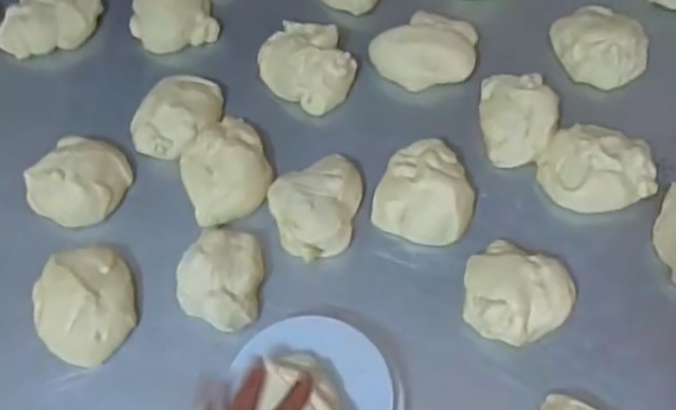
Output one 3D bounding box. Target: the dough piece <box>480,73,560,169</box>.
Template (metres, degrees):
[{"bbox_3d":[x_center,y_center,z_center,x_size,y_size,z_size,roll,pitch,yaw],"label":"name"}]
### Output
[{"bbox_3d":[0.183,-0.089,0.725,0.078,0.043,0.103,4,59,7],"label":"dough piece"}]

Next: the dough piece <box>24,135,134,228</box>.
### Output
[{"bbox_3d":[-0.261,-0.026,0.722,0.084,0.046,0.099,31,66,21],"label":"dough piece"}]

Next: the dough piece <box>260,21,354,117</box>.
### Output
[{"bbox_3d":[-0.032,-0.155,0.781,0.110,0.045,0.090,37,68,23],"label":"dough piece"}]

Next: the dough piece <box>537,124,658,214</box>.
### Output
[{"bbox_3d":[0.251,-0.034,0.688,0.106,0.047,0.092,26,64,18],"label":"dough piece"}]

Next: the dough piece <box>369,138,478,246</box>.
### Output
[{"bbox_3d":[0.086,-0.014,0.692,0.090,0.044,0.097,-2,59,3],"label":"dough piece"}]

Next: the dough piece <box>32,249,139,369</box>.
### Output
[{"bbox_3d":[-0.230,0.089,0.653,0.089,0.043,0.102,-26,60,-11],"label":"dough piece"}]

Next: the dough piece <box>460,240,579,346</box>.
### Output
[{"bbox_3d":[0.156,0.081,0.633,0.090,0.038,0.083,-2,59,3],"label":"dough piece"}]

